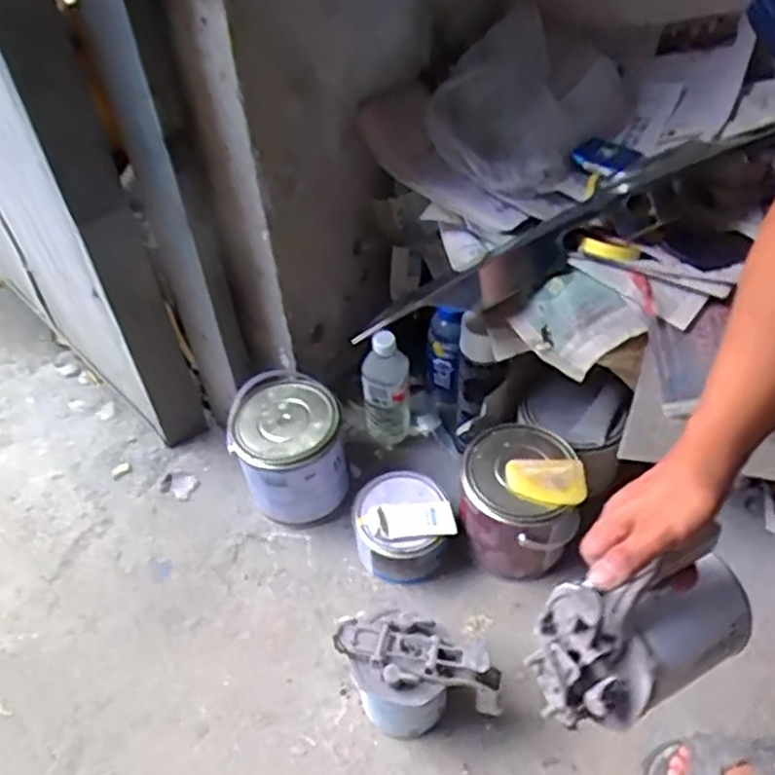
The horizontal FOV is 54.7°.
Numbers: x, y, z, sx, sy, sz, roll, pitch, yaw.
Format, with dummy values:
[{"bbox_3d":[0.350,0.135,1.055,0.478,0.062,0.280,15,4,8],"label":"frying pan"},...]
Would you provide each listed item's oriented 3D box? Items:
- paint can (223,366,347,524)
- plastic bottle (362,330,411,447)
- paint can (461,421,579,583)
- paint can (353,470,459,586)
[{"bbox_3d":[-0.154,0.092,1.132,0.148,0.179,0.188,-19,49,-14],"label":"paint can"},{"bbox_3d":[-0.002,0.003,1.171,0.075,0.230,0.070,-4,47,-1],"label":"plastic bottle"},{"bbox_3d":[0.184,0.158,1.053,0.158,0.175,0.180,1,48,4],"label":"paint can"},{"bbox_3d":[0.019,0.199,1.071,0.132,0.108,0.136,-2,47,2],"label":"paint can"}]

